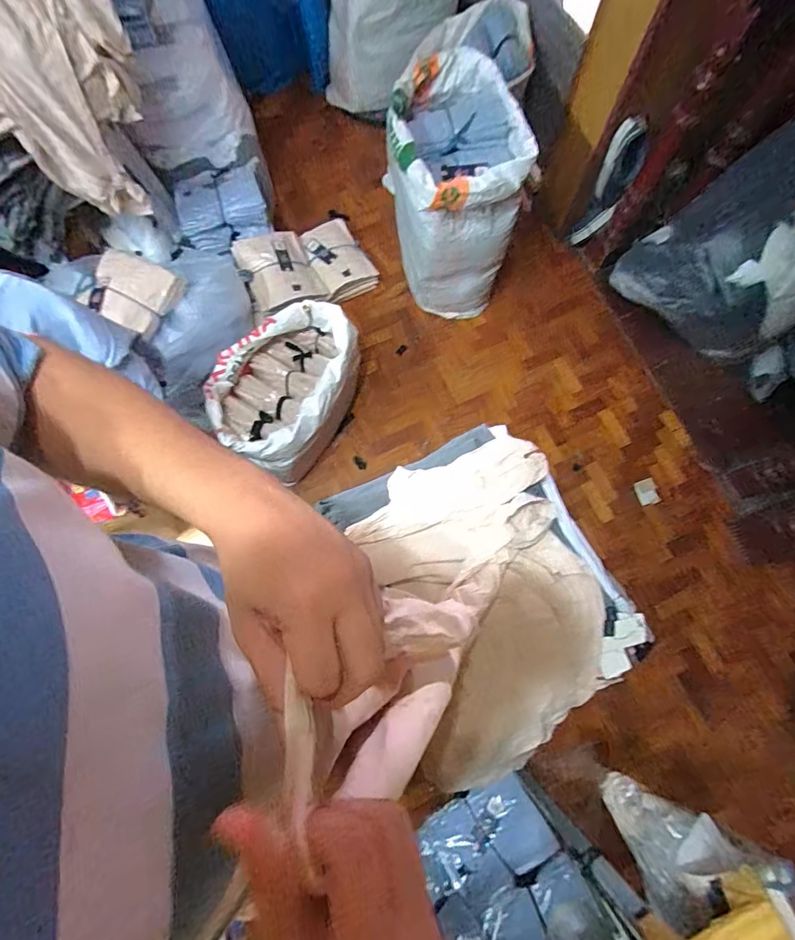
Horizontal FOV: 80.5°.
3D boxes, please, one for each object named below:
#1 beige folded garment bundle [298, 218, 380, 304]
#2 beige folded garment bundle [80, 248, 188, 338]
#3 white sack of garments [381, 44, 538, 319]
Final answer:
[{"bbox_3d":[-0.199,-0.699,1.582,0.183,0.118,0.262,-28,76,-8],"label":"beige folded garment bundle"},{"bbox_3d":[-0.724,-0.491,1.287,0.213,0.076,0.202,24,75,6],"label":"beige folded garment bundle"},{"bbox_3d":[0.146,-0.761,1.375,0.318,0.544,0.385,-8,74,-3],"label":"white sack of garments"}]

